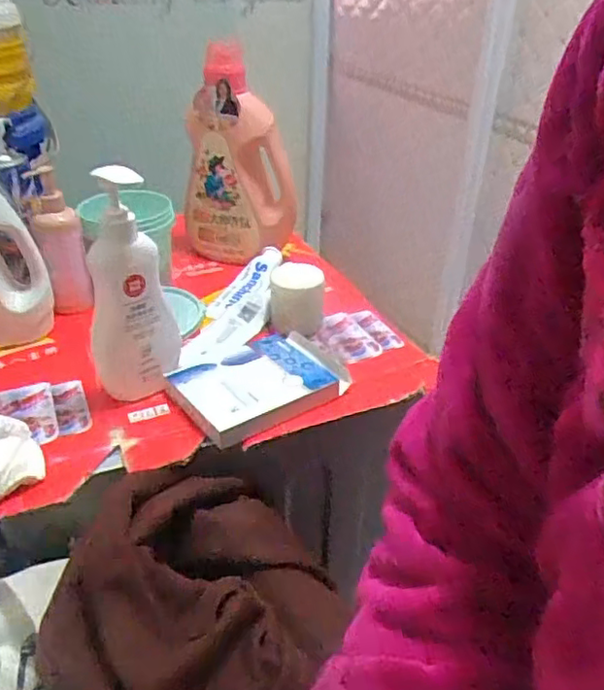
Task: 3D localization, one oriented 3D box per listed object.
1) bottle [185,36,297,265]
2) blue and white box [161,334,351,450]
[{"bbox_3d":[-0.094,-0.277,0.932,0.165,0.287,0.108,-2,33,-6],"label":"bottle"},{"bbox_3d":[-0.044,0.037,0.690,0.180,0.028,0.133,-20,39,-30],"label":"blue and white box"}]

